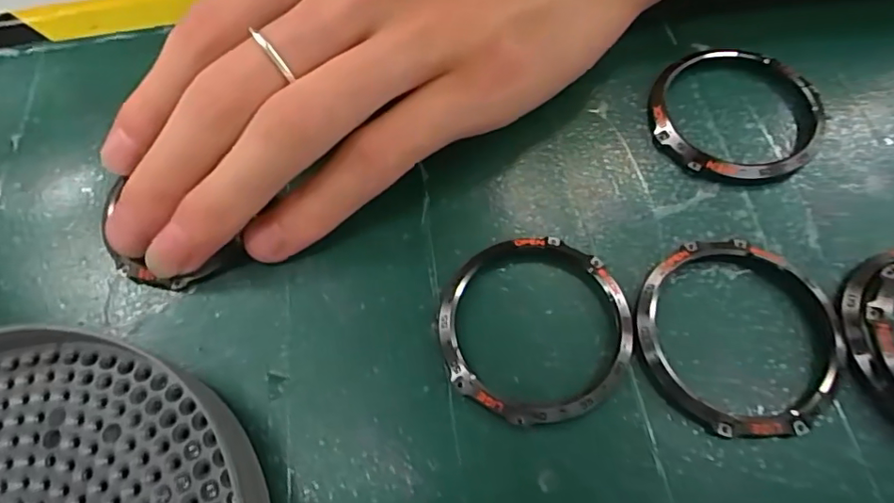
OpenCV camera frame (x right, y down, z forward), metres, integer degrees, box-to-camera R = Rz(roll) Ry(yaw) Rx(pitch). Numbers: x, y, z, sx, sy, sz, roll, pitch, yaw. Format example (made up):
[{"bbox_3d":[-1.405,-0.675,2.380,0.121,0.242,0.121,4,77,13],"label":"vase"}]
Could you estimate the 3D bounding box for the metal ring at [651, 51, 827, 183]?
[{"bbox_3d":[0.083,-0.041,0.154,0.046,0.006,0.045,-1,63,3],"label":"metal ring"}]

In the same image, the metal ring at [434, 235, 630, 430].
[{"bbox_3d":[0.021,0.017,0.132,0.046,0.006,0.047,-1,63,3],"label":"metal ring"}]

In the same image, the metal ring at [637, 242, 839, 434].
[{"bbox_3d":[0.069,0.018,0.127,0.044,0.008,0.048,29,69,17],"label":"metal ring"}]

